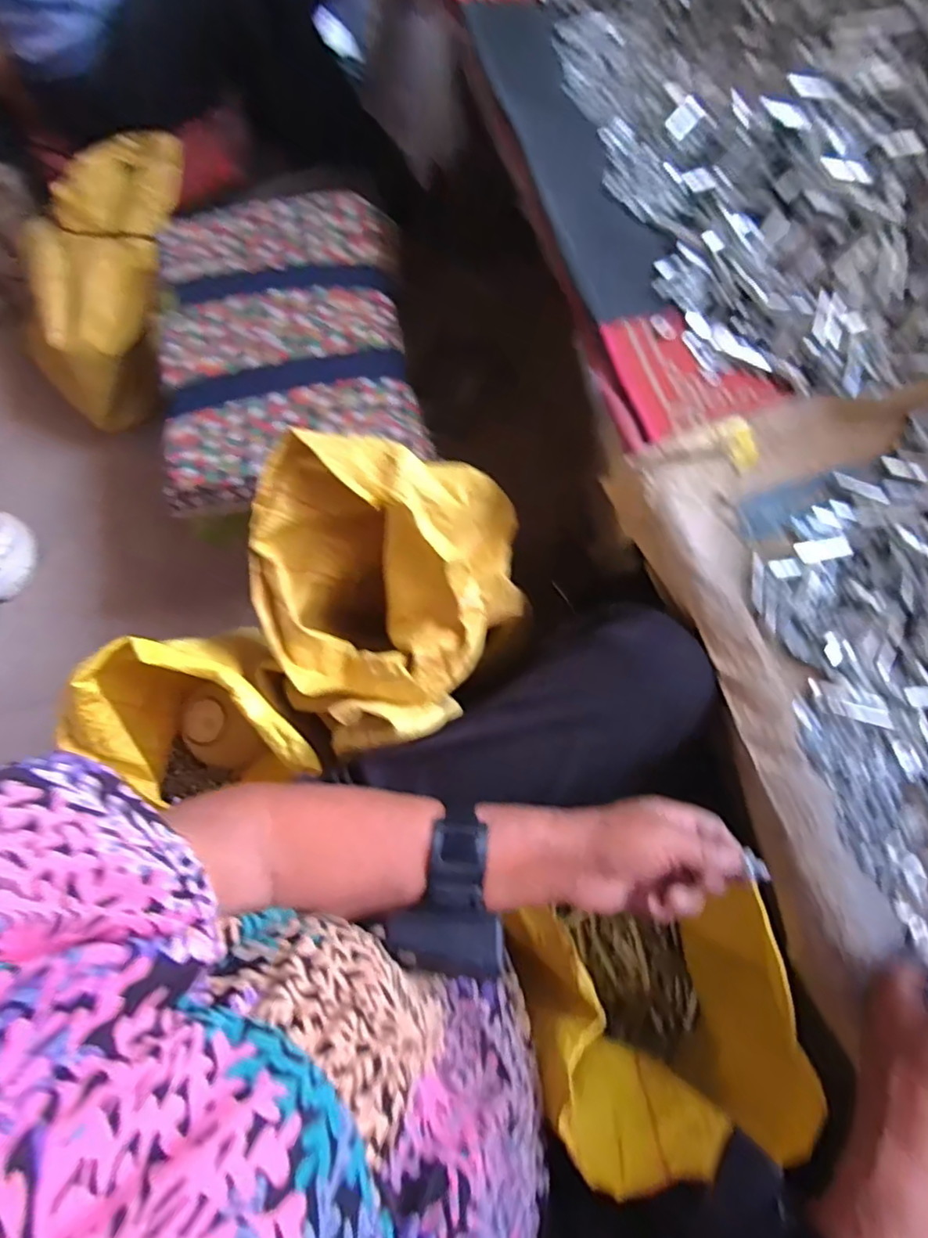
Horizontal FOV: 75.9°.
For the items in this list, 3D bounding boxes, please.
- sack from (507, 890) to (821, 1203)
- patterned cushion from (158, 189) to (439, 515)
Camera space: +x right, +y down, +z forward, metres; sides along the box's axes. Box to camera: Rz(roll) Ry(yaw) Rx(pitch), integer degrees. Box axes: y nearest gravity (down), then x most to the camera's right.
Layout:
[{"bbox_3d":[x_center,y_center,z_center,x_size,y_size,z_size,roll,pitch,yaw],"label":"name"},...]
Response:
[{"bbox_3d":[0.144,0.330,0.502,0.173,0.220,0.169,-7,74,-1],"label":"sack"},{"bbox_3d":[-0.227,-0.356,0.758,0.308,0.050,0.444,-10,74,-2],"label":"patterned cushion"}]

